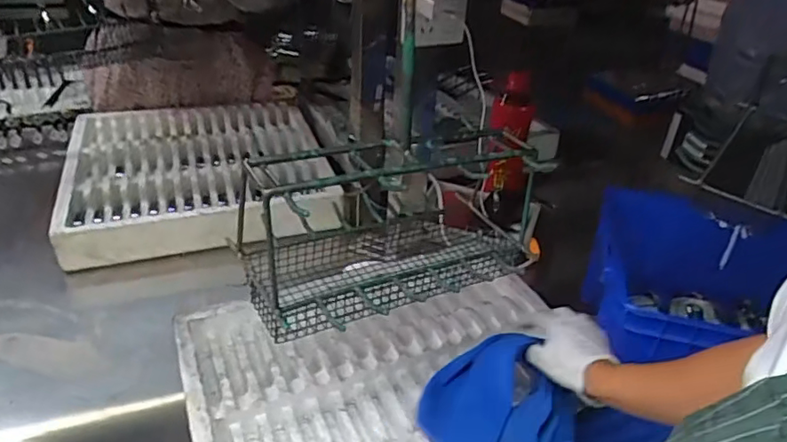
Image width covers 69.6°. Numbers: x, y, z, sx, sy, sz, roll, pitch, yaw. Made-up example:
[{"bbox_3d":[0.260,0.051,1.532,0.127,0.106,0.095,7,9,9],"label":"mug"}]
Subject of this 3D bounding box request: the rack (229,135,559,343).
[{"bbox_3d":[-0.004,-0.002,0.604,0.302,0.186,0.108,-18,39,-28],"label":"rack"}]

